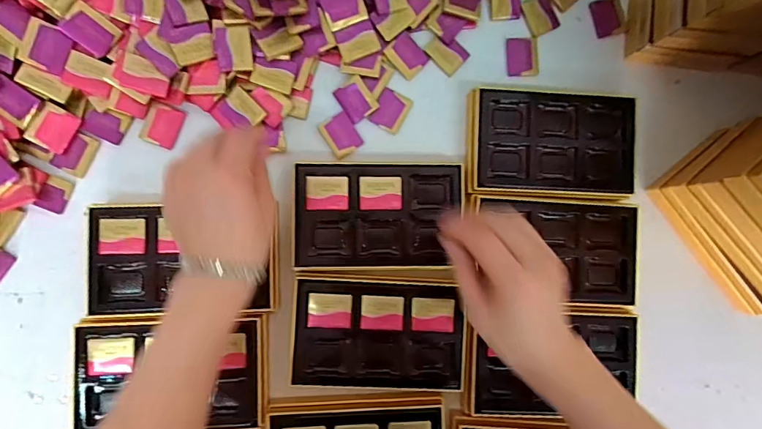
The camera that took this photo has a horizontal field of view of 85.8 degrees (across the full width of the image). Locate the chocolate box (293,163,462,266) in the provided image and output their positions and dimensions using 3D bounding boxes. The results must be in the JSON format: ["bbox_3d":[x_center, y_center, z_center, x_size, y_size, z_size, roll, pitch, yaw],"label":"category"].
[{"bbox_3d":[-0.003,0.002,0.398,0.156,0.029,0.099,0,87,-4],"label":"chocolate box"}]

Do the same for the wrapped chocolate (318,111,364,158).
[{"bbox_3d":[-0.040,-0.080,0.413,0.033,0.004,0.039,-36,90,-5],"label":"wrapped chocolate"}]

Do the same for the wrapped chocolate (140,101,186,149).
[{"bbox_3d":[-0.214,-0.087,0.403,0.034,0.004,0.040,20,86,-3],"label":"wrapped chocolate"}]

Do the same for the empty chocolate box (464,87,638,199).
[{"bbox_3d":[0.169,-0.071,0.411,0.164,0.029,0.101,2,87,-4],"label":"empty chocolate box"}]

